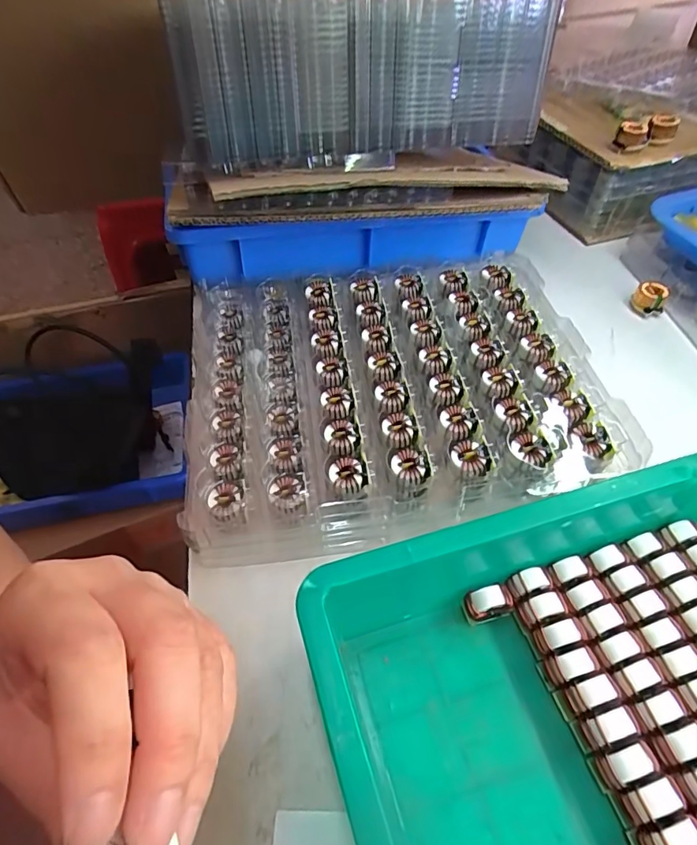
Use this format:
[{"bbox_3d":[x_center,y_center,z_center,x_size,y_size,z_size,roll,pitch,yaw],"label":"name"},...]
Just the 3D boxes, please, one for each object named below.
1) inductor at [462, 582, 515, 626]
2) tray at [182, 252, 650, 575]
[{"bbox_3d":[0.082,0.106,0.280,0.026,0.025,0.014,-12,51,-7],"label":"inductor"},{"bbox_3d":[0.033,-0.039,0.373,0.303,0.020,0.263,-8,51,-4],"label":"tray"}]

